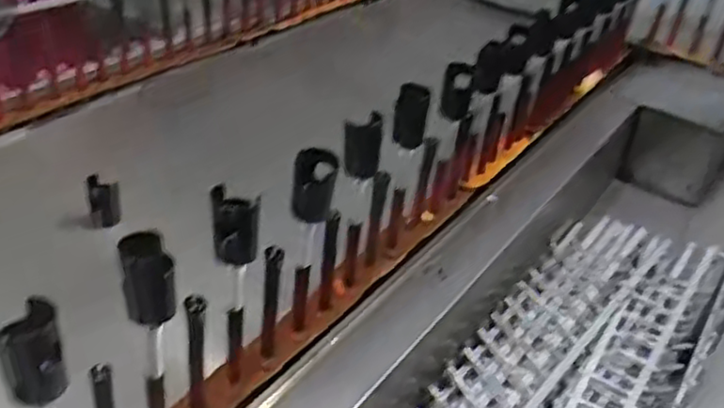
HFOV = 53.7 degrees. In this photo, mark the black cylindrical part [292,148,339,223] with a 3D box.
[{"bbox_3d":[-0.046,-0.018,0.700,0.042,0.073,0.033,3,33,-2],"label":"black cylindrical part"}]

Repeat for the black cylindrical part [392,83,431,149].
[{"bbox_3d":[0.058,-0.106,0.833,0.043,0.067,0.048,6,34,3],"label":"black cylindrical part"}]

